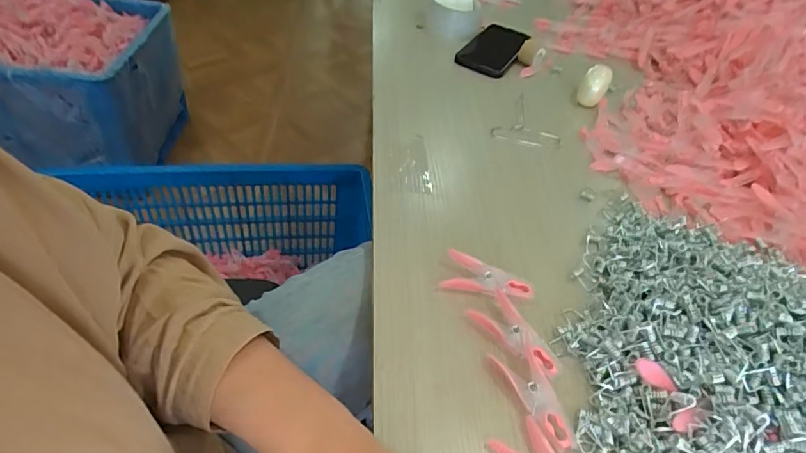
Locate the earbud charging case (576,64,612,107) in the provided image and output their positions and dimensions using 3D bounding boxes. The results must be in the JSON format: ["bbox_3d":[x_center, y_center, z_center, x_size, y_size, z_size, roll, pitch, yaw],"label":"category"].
[{"bbox_3d":[0.265,-0.196,0.656,0.032,0.038,0.060,28,48,16],"label":"earbud charging case"}]

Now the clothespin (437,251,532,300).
[{"bbox_3d":[0.072,0.046,0.402,0.075,0.013,0.034,18,46,7],"label":"clothespin"}]

